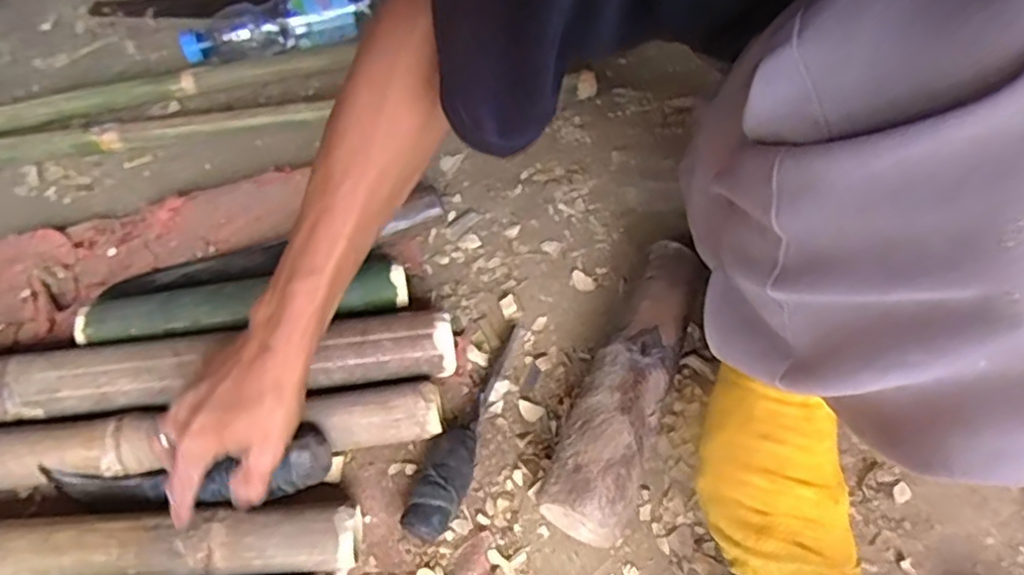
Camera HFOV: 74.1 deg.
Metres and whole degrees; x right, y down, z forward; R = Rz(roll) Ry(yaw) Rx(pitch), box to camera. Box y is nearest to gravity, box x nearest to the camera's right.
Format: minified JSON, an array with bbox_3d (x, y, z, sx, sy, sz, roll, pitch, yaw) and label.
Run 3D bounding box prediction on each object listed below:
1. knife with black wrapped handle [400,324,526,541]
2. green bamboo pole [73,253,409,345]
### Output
[{"bbox_3d":[-0.034,0.109,0.562,0.036,0.035,0.206,16,57,10],"label":"knife with black wrapped handle"},{"bbox_3d":[-0.233,0.020,0.601,0.276,0.047,0.045,-8,57,-6],"label":"green bamboo pole"}]

